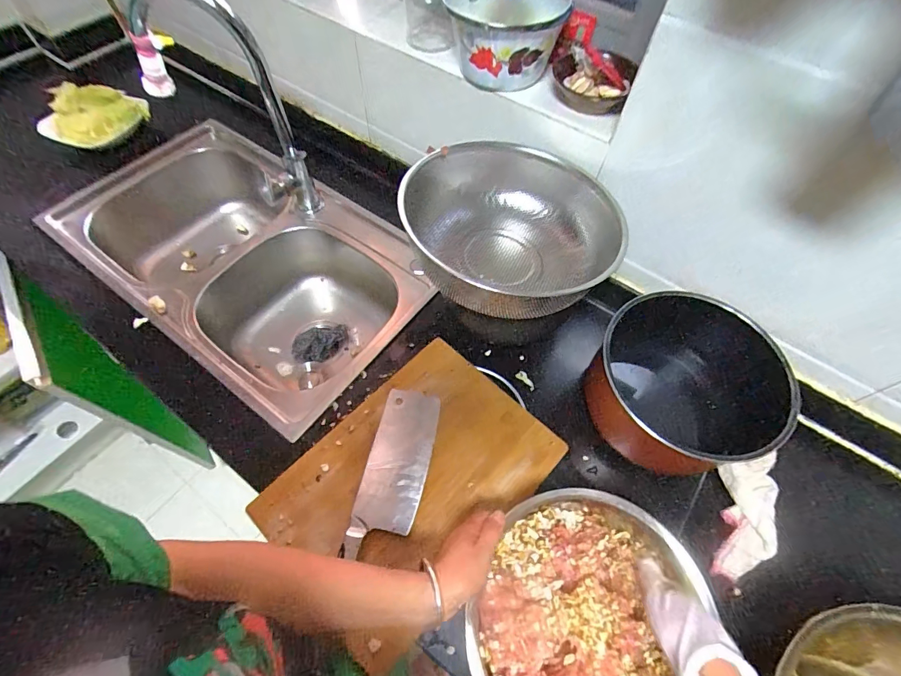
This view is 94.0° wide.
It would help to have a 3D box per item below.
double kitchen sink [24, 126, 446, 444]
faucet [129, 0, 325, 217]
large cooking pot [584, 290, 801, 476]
[{"bbox_3d":[-0.401,-0.144,0.844,0.731,0.223,0.399,34,65,16],"label":"double kitchen sink"},{"bbox_3d":[-0.366,-0.373,0.699,0.228,0.349,0.095,24,63,11],"label":"faucet"},{"bbox_3d":[0.334,0.075,0.609,0.260,0.147,0.228,11,61,4],"label":"large cooking pot"}]

